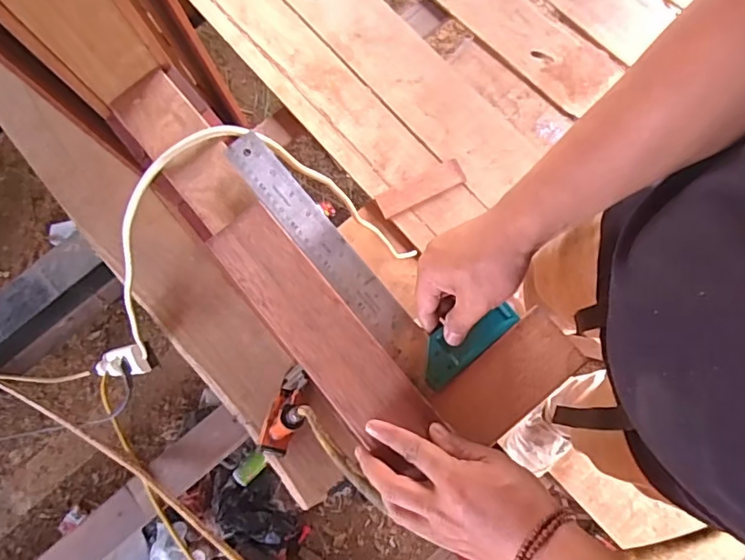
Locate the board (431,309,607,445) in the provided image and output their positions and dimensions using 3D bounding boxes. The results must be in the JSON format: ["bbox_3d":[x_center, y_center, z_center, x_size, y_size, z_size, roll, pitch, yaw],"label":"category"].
[{"bbox_3d":[0.121,0.088,0.473,0.130,0.016,0.068,-38,78,-5],"label":"board"}]

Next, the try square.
[{"bbox_3d":[-0.016,-0.033,0.498,0.304,0.011,0.096,44,78,9],"label":"try square"}]

